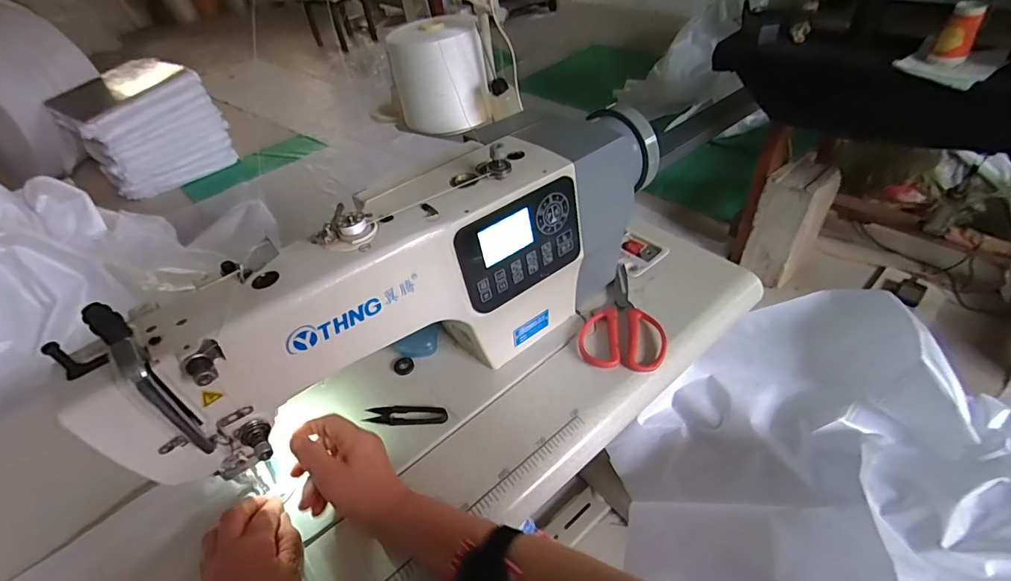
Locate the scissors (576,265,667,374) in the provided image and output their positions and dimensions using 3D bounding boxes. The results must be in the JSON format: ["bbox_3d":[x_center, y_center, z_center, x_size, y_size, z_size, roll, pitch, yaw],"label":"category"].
[{"bbox_3d":[0.156,0.028,0.611,0.101,0.010,0.184,6,45,14],"label":"scissors"}]

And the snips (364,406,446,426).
[{"bbox_3d":[-0.113,0.142,0.531,0.095,0.006,0.024,-1,44,7],"label":"snips"}]

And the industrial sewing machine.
[{"bbox_3d":[-0.085,-0.026,0.521,0.584,0.235,0.175,-32,49,-24],"label":"industrial sewing machine"}]

